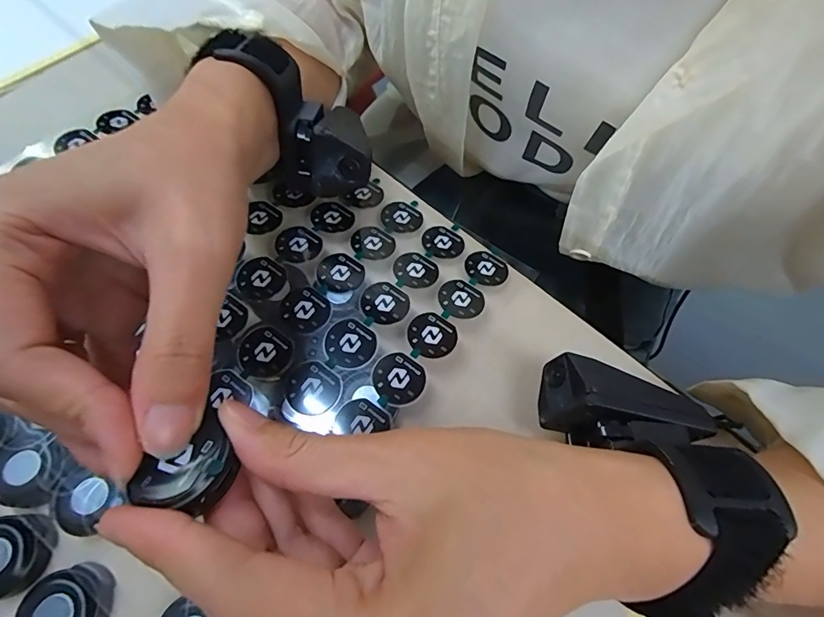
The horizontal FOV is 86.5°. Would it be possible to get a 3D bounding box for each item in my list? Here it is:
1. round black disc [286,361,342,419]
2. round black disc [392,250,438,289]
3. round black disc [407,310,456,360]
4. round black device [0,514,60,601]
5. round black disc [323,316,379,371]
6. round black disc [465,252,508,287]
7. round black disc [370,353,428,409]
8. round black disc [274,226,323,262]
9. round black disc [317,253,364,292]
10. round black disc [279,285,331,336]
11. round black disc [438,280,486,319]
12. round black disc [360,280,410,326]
[{"bbox_3d":[-0.046,0.037,0.203,0.024,0.004,0.023,1,63,-2],"label":"round black disc"},{"bbox_3d":[0.002,-0.021,0.237,0.023,0.006,0.021,1,63,-2],"label":"round black disc"},{"bbox_3d":[0.010,0.013,0.216,0.024,0.004,0.021,36,67,14],"label":"round black disc"},{"bbox_3d":[-0.162,0.098,0.174,0.030,0.013,0.029,1,63,-2],"label":"round black device"},{"bbox_3d":[-0.030,0.017,0.212,0.025,0.004,0.024,1,63,-2],"label":"round black disc"},{"bbox_3d":[0.041,-0.022,0.245,0.024,0.006,0.021,35,67,14],"label":"round black disc"},{"bbox_3d":[-0.006,0.033,0.205,0.024,0.004,0.023,1,63,-2],"label":"round black disc"},{"bbox_3d":[-0.061,-0.034,0.236,0.022,0.004,0.023,4,61,-7],"label":"round black disc"},{"bbox_3d":[-0.038,-0.019,0.228,0.023,0.004,0.022,1,63,-2],"label":"round black disc"},{"bbox_3d":[-0.053,0.001,0.218,0.024,0.004,0.024,1,63,-2],"label":"round black disc"},{"bbox_3d":[0.026,-0.005,0.230,0.024,0.004,0.023,3,57,-4],"label":"round black disc"},{"bbox_3d":[-0.014,-0.003,0.224,0.024,0.004,0.022,1,63,-2],"label":"round black disc"}]

